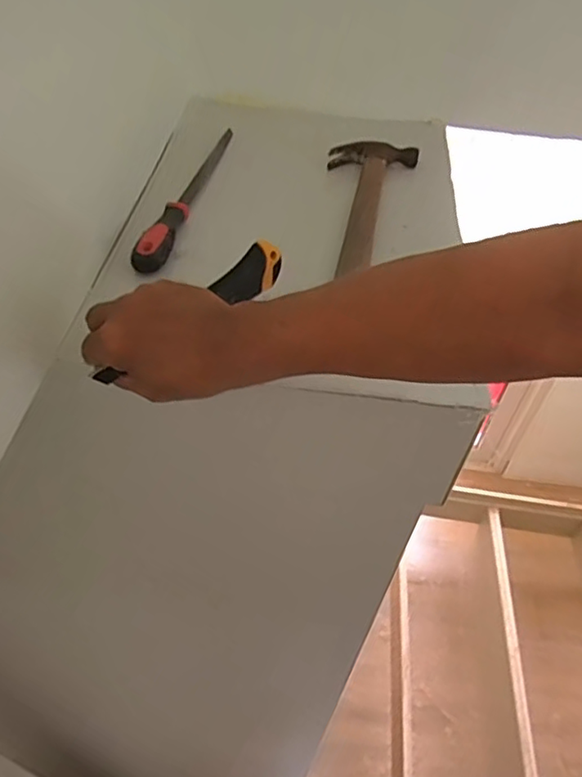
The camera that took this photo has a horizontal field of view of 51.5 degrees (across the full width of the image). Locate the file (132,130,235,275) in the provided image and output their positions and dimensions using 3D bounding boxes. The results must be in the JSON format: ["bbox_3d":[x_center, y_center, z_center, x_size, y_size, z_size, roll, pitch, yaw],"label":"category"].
[{"bbox_3d":[-0.108,-0.212,0.648,0.029,0.032,0.287,10,47,3],"label":"file"}]

